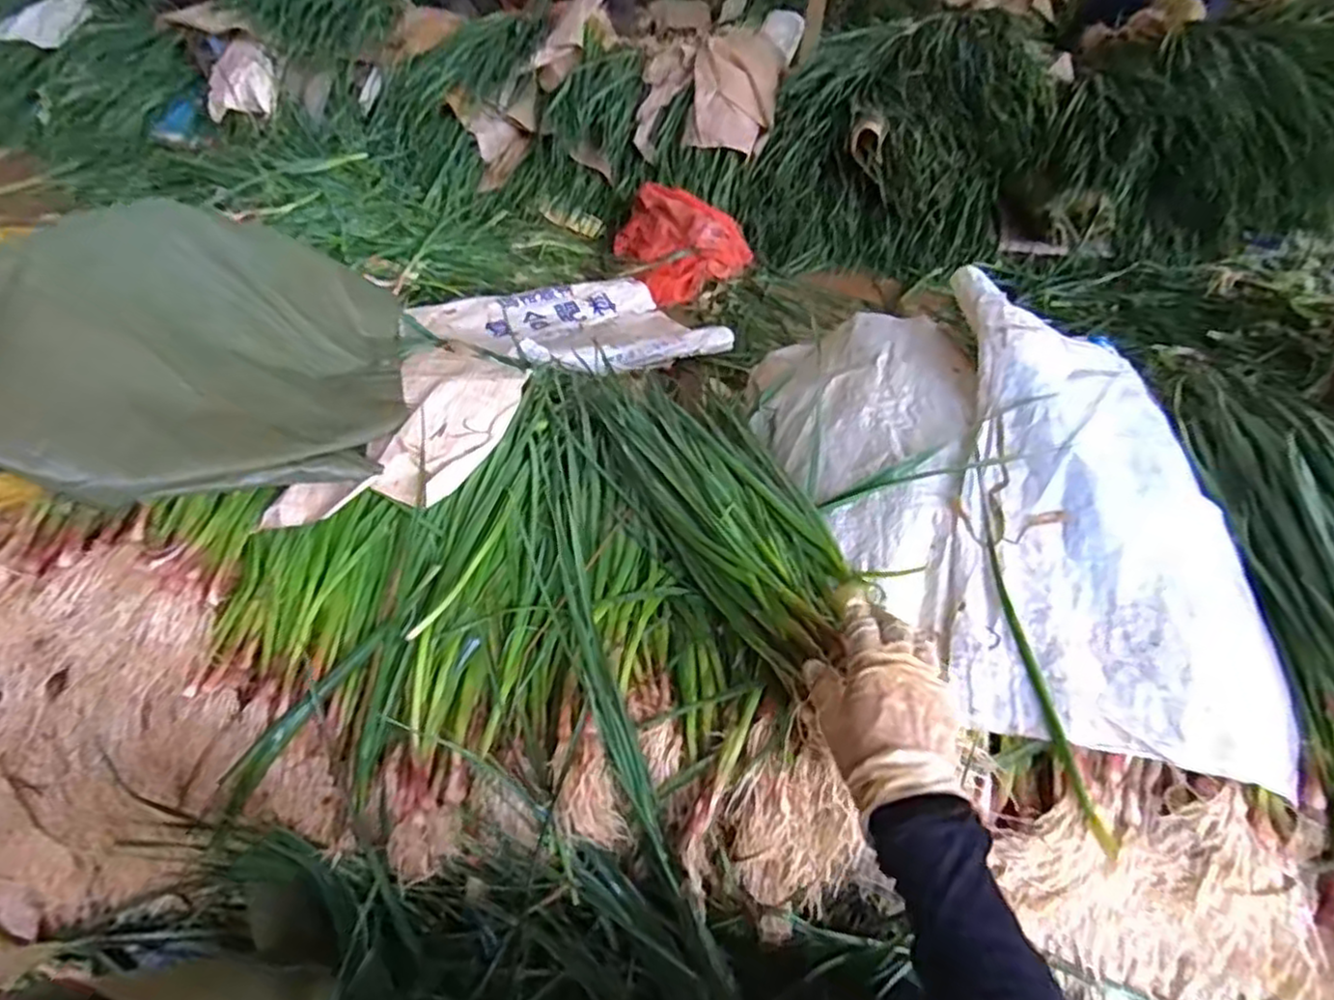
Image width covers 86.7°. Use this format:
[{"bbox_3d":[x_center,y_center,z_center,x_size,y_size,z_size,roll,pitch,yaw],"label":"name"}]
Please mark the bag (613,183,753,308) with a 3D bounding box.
[{"bbox_3d":[0.009,-0.655,1.763,0.308,0.151,0.267,28,50,22],"label":"bag"}]

